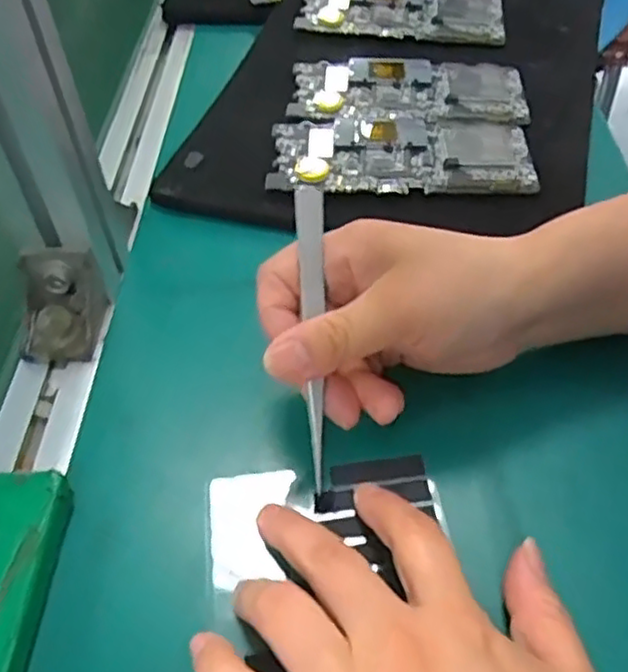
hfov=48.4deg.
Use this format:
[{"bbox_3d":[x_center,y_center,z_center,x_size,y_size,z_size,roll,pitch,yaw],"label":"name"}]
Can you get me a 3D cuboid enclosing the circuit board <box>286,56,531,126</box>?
[{"bbox_3d":[0.067,-0.176,0.492,0.161,0.009,0.082,-1,47,3],"label":"circuit board"}]

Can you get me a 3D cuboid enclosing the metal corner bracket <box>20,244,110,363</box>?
[{"bbox_3d":[-0.123,-0.014,0.342,0.038,0.039,0.040,0,47,-9],"label":"metal corner bracket"}]

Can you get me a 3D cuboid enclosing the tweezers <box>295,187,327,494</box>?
[{"bbox_3d":[-0.001,-0.001,0.285,0.011,0.004,0.121,-1,84,-4],"label":"tweezers"}]

